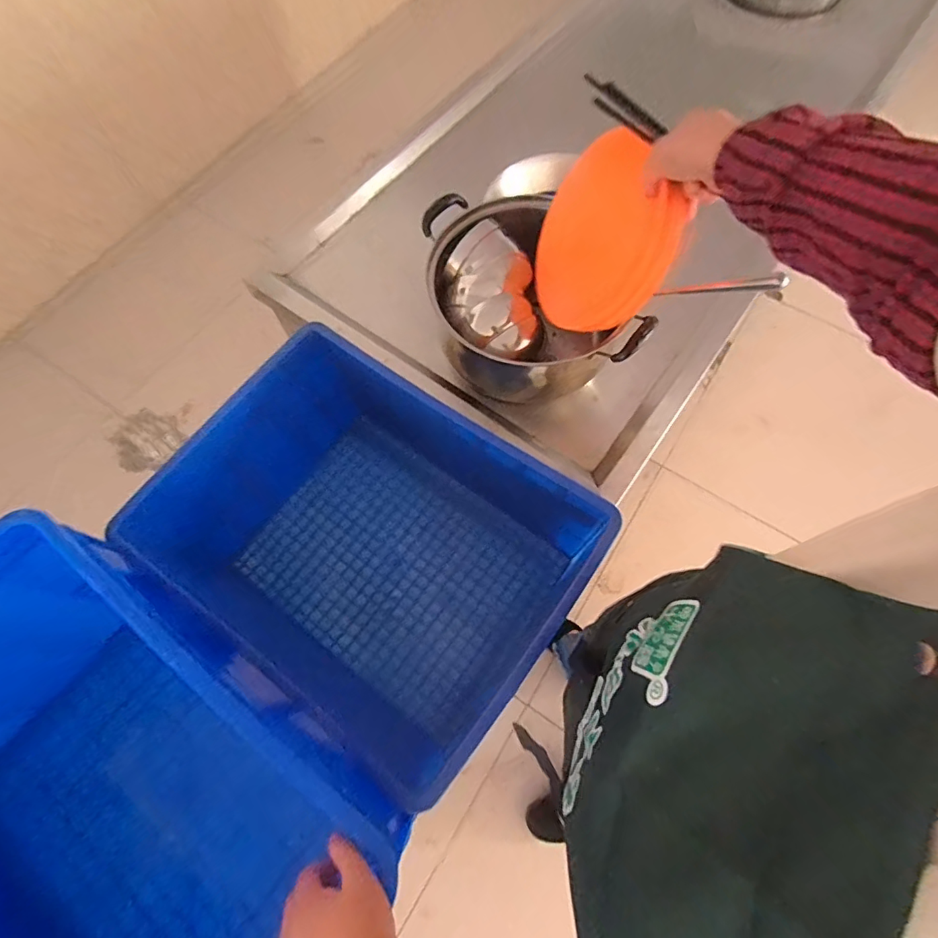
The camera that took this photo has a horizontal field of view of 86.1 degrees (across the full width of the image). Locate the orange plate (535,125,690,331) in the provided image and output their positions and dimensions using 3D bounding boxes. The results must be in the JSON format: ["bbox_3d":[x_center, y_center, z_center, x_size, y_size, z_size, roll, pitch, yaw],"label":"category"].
[{"bbox_3d":[0.156,-0.281,0.610,0.036,0.210,0.197,-17,77,-33],"label":"orange plate"}]

